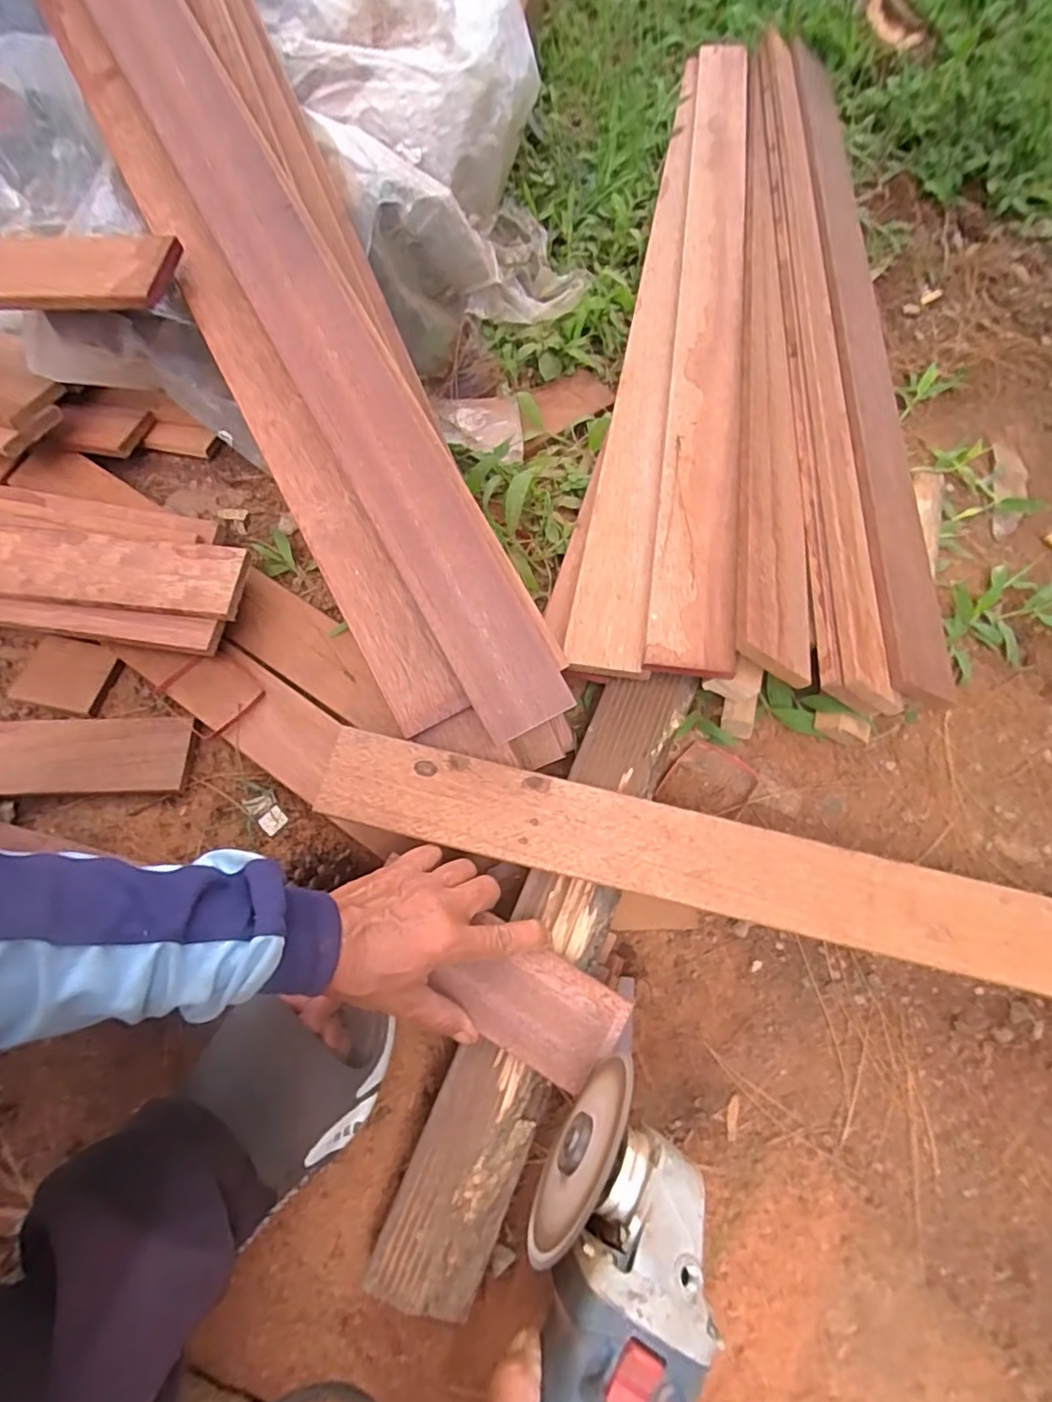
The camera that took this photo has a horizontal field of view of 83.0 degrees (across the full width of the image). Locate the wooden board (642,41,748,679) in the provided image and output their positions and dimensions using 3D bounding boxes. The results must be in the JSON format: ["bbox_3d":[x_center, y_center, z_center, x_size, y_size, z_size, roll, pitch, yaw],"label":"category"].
[{"bbox_3d":[0.188,-0.434,0.602,0.062,0.016,0.923,6,66,10],"label":"wooden board"}]

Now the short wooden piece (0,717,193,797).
[{"bbox_3d":[-0.377,0.047,0.500,0.188,0.015,0.066,-2,71,0],"label":"short wooden piece"}]

